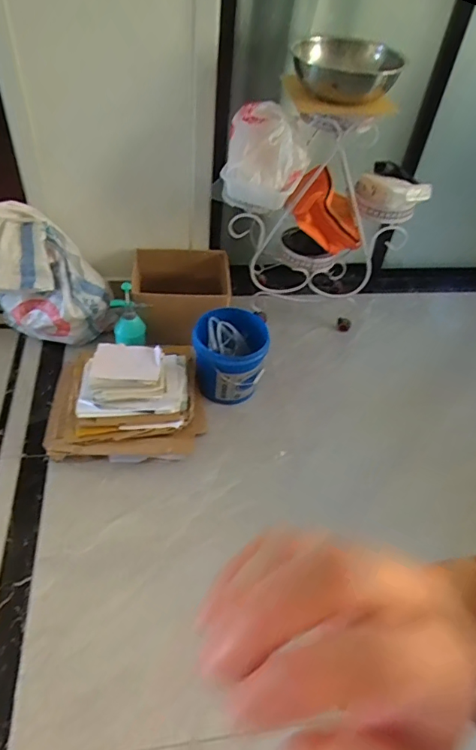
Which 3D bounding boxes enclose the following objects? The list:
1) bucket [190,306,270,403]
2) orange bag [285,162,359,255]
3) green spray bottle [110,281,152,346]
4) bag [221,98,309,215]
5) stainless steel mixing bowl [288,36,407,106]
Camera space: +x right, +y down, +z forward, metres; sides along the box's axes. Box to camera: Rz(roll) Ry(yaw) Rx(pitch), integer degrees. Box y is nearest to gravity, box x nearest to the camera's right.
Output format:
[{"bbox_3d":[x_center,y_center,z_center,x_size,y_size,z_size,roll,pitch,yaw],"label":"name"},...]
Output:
[{"bbox_3d":[-0.035,-0.061,1.733,0.245,0.269,0.246,3,47,-3],"label":"bucket"},{"bbox_3d":[0.321,-0.603,1.790,0.290,0.241,0.182,7,47,-2],"label":"orange bag"},{"bbox_3d":[-0.387,-0.212,1.736,0.125,0.244,0.110,-12,51,-19],"label":"green spray bottle"},{"bbox_3d":[0.094,-0.723,1.620,0.281,0.303,0.200,4,48,-5],"label":"bag"},{"bbox_3d":[0.326,-0.934,1.474,0.328,0.124,0.326,3,47,-3],"label":"stainless steel mixing bowl"}]

